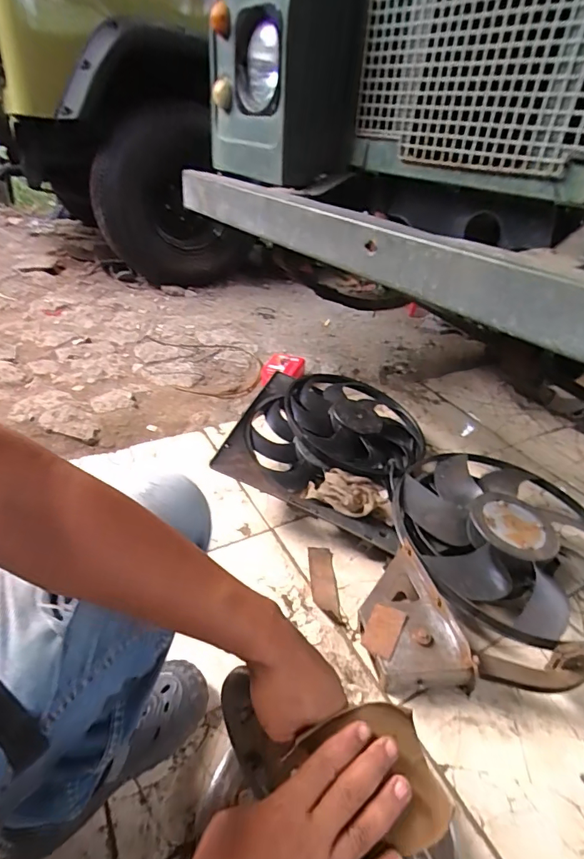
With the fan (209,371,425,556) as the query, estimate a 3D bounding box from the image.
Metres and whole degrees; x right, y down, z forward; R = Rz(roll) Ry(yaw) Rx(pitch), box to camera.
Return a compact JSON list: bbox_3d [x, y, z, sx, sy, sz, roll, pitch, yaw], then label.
[{"bbox_3d":[0.106,0.029,1.143,0.433,0.127,0.544,15,35,12],"label":"fan"}]

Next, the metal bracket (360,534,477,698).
[{"bbox_3d":[0.189,0.332,0.786,0.155,0.093,0.235,-3,35,-14],"label":"metal bracket"}]

